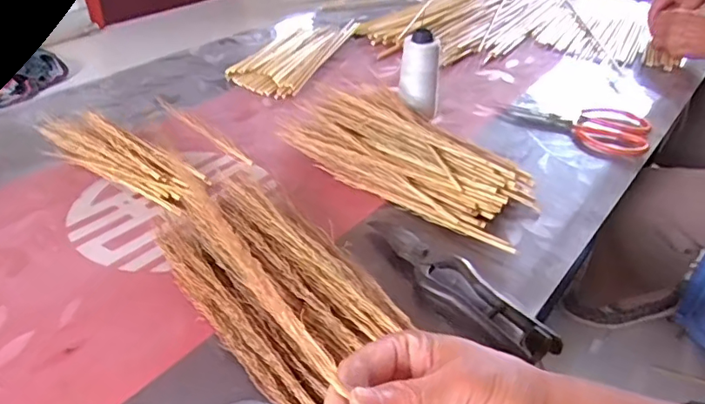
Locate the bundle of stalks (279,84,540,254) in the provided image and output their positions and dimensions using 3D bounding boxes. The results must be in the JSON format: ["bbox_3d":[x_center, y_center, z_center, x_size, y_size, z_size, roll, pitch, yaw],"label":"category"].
[{"bbox_3d":[0.060,-0.055,0.564,0.279,0.059,0.120,26,42,30],"label":"bundle of stalks"}]

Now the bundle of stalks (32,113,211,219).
[{"bbox_3d":[-0.245,-0.049,0.568,0.229,0.032,0.064,22,40,26],"label":"bundle of stalks"}]

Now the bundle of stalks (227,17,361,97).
[{"bbox_3d":[-0.093,-0.249,0.865,0.132,0.025,0.315,10,36,11],"label":"bundle of stalks"}]

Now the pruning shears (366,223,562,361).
[{"bbox_3d":[0.081,0.065,0.434,0.188,0.019,0.044,31,45,34],"label":"pruning shears"}]

